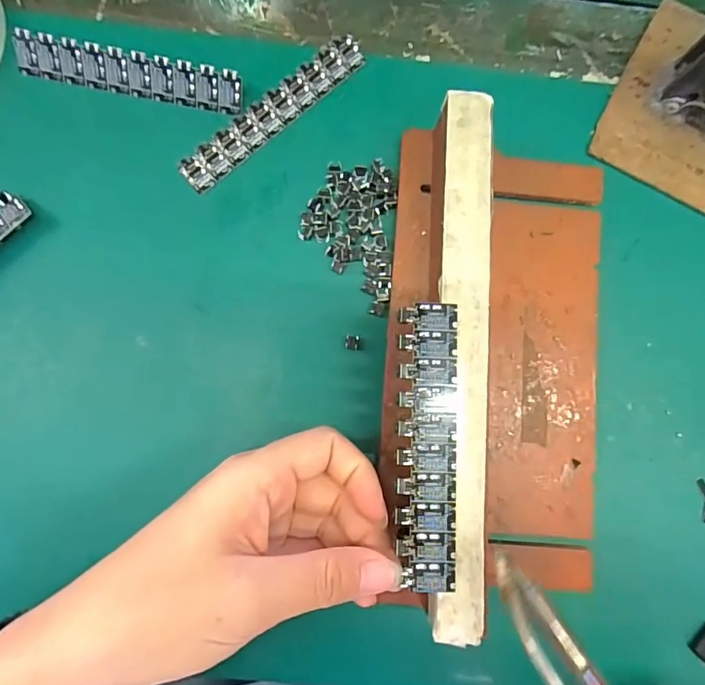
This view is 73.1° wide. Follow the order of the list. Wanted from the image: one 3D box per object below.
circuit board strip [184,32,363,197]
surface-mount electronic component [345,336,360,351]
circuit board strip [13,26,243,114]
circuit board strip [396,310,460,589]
[{"bbox_3d":[-0.039,-0.116,0.238,0.109,0.004,0.018,-41,87,-6],"label":"circuit board strip"},{"bbox_3d":[0.000,0.000,0.223,0.006,0.004,0.007,5,83,-2],"label":"surface-mount electronic component"},{"bbox_3d":[-0.107,-0.131,0.231,0.106,0.013,0.015,10,83,-1],"label":"circuit board strip"},{"bbox_3d":[0.029,0.039,0.183,0.023,0.004,0.107,2,84,-2],"label":"circuit board strip"}]

